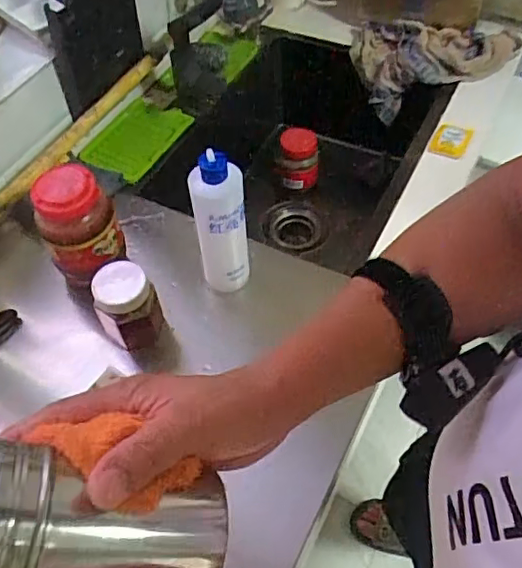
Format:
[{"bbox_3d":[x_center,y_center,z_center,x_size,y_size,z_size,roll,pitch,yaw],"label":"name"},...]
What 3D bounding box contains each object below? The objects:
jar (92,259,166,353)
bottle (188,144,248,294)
[{"bbox_3d":[-0.163,0.031,0.716,0.068,0.121,0.064,-1,53,2],"label":"jar"},{"bbox_3d":[-0.048,-0.068,0.721,0.064,0.219,0.060,-9,53,-4],"label":"bottle"}]

